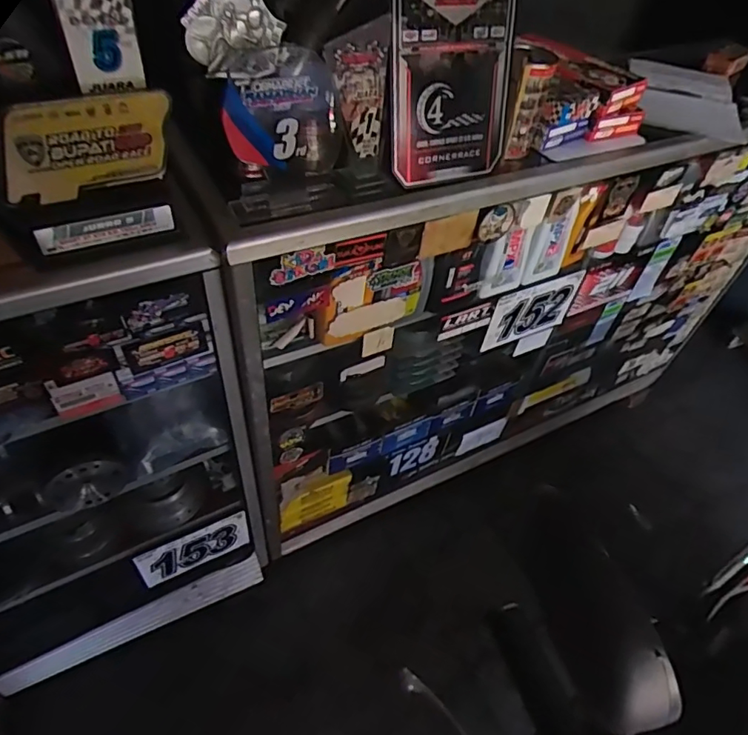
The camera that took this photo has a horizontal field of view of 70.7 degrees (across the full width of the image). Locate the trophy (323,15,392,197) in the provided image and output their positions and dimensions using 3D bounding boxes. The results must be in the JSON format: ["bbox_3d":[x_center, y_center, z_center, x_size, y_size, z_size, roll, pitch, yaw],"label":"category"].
[{"bbox_3d":[-0.017,-0.322,0.679,0.087,0.201,0.027,-13,50,-18],"label":"trophy"}]

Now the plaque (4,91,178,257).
[{"bbox_3d":[-0.319,-0.224,0.608,0.188,0.151,0.065,-22,53,-24],"label":"plaque"}]

